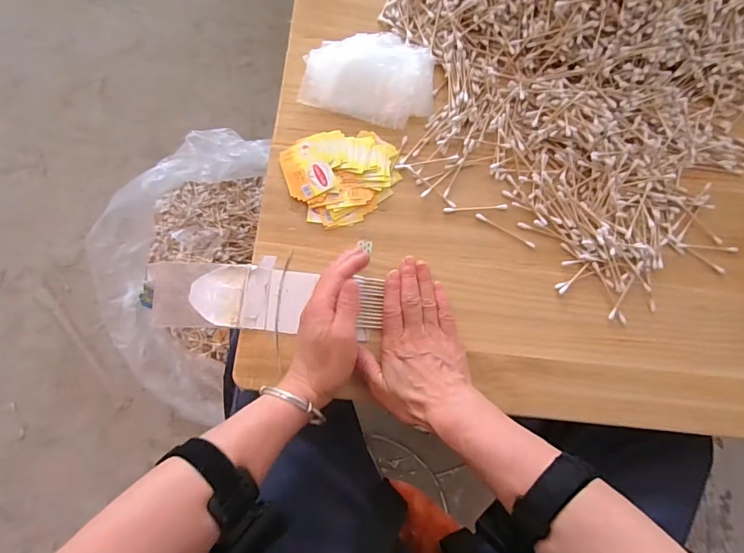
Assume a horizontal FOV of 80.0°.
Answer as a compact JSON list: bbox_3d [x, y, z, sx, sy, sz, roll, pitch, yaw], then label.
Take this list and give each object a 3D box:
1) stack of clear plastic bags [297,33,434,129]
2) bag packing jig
[{"bbox_3d":[0.000,-0.231,0.499,0.144,0.025,0.110,17,76,0],"label":"stack of clear plastic bags"},{"bbox_3d":[-0.106,0.019,0.449,0.226,0.009,0.075,3,77,-4],"label":"bag packing jig"}]

